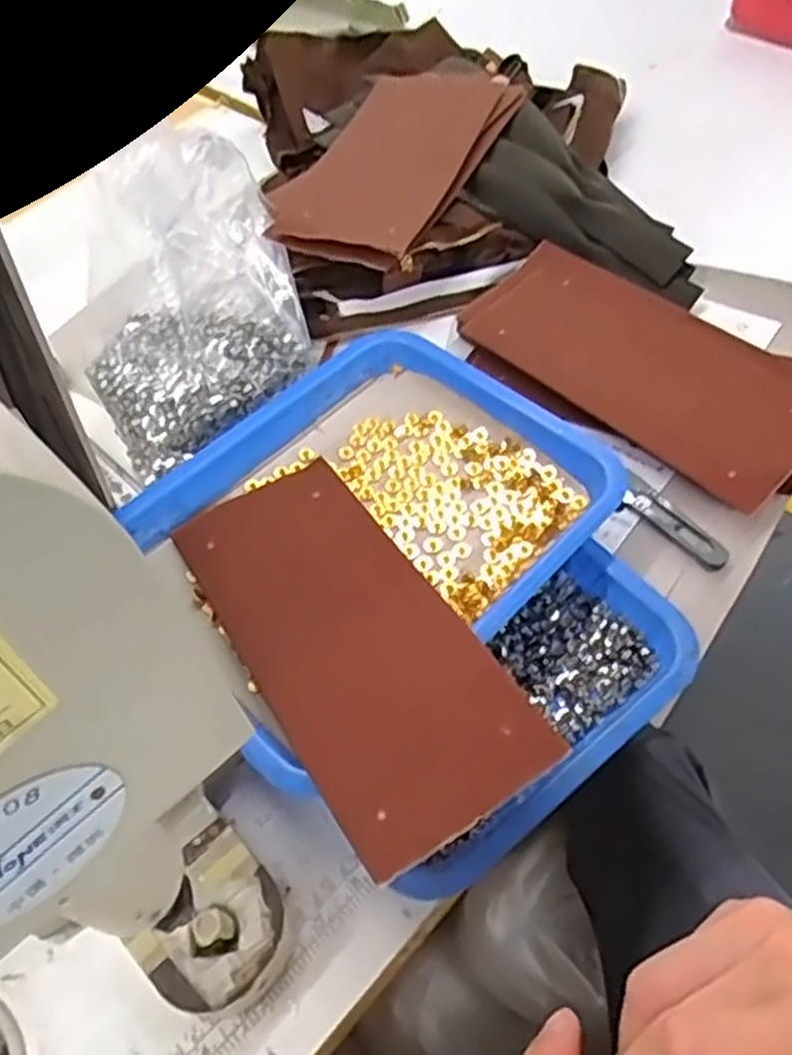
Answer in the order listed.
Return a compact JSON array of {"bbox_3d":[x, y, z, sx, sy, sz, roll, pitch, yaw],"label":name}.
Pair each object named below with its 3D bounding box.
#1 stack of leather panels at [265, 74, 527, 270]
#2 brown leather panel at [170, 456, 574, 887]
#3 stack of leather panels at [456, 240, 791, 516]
[{"bbox_3d":[0.001,-0.309,0.675,0.123,0.028,0.249,26,65,14],"label":"stack of leather panels"},{"bbox_3d":[-0.029,0.059,0.452,0.112,0.009,0.253,-30,54,-14],"label":"brown leather panel"},{"bbox_3d":[0.180,-0.120,0.587,0.268,0.030,0.133,33,64,25],"label":"stack of leather panels"}]

